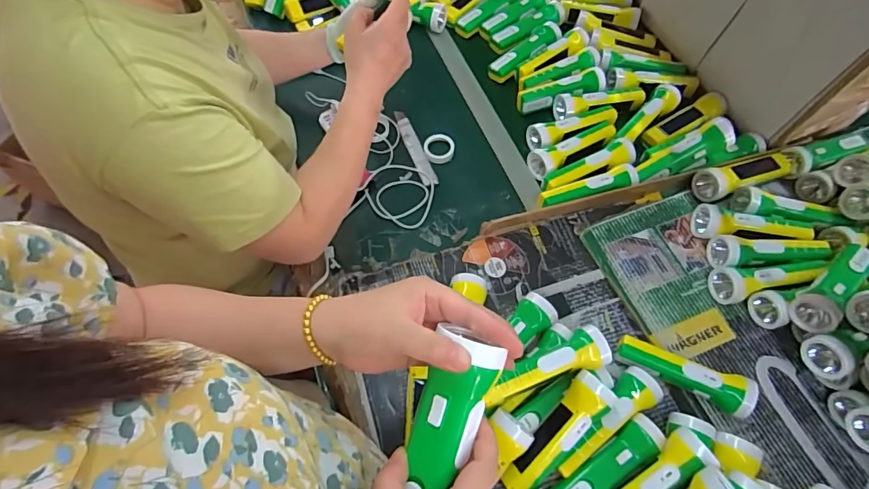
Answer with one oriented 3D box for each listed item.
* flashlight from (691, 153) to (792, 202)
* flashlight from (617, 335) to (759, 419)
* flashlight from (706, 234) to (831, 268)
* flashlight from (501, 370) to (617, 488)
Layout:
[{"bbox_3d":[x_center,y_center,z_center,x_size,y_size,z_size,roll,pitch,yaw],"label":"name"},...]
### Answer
[{"bbox_3d":[0.529,-0.120,0.787,0.184,0.042,0.050,-18,65,-14],"label":"flashlight"},{"bbox_3d":[0.336,0.181,0.627,0.172,0.055,0.047,22,62,7],"label":"flashlight"},{"bbox_3d":[0.523,0.014,0.720,0.181,0.053,0.053,-1,63,-4],"label":"flashlight"},{"bbox_3d":[0.149,0.233,0.557,0.062,0.046,0.168,42,84,17],"label":"flashlight"}]

